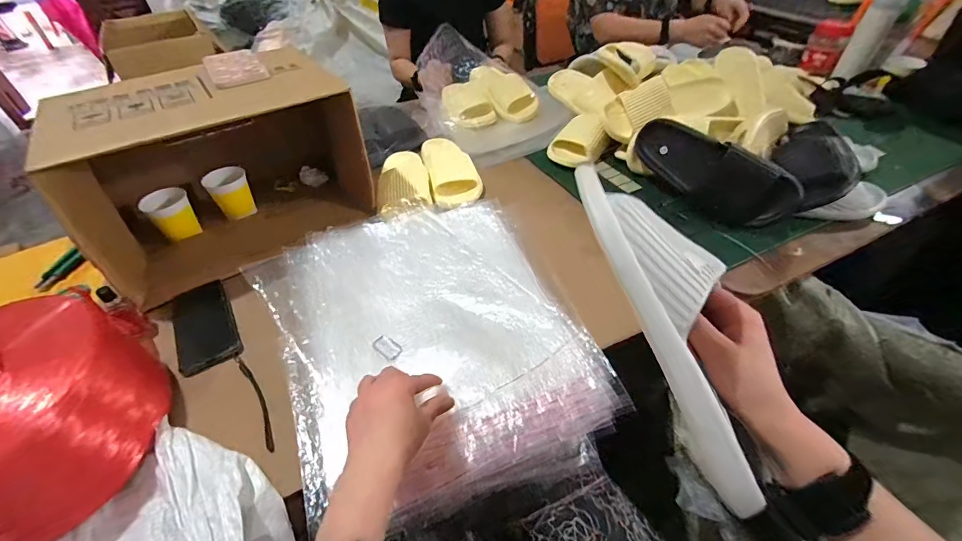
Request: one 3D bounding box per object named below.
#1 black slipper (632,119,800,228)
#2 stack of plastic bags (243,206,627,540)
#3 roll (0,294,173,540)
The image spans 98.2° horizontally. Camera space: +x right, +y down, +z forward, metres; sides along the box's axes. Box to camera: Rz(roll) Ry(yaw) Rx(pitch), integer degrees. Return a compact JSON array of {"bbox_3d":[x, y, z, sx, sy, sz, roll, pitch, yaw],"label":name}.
[{"bbox_3d":[0.399,-0.175,0.729,0.060,0.106,0.268,-30,50,-23],"label":"black slipper"},{"bbox_3d":[-0.073,0.080,0.578,0.378,0.056,0.439,-18,51,-13],"label":"stack of plastic bags"},{"bbox_3d":[-0.504,0.174,0.450,0.258,0.150,0.230,-29,50,-23],"label":"roll"}]

